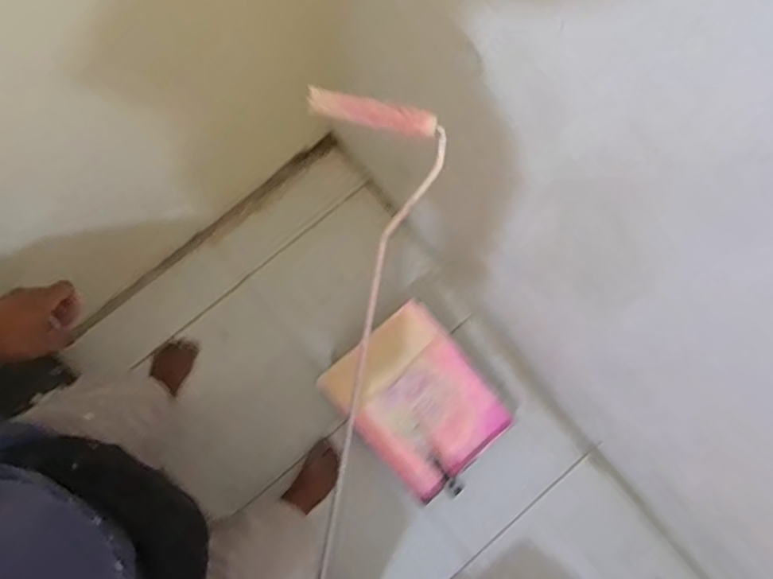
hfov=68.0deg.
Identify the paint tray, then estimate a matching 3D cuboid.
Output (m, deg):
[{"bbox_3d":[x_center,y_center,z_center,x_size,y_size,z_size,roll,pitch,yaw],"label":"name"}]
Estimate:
[{"bbox_3d":[0.072,0.244,1.263,0.289,0.079,0.354,-40,83,-8],"label":"paint tray"}]

